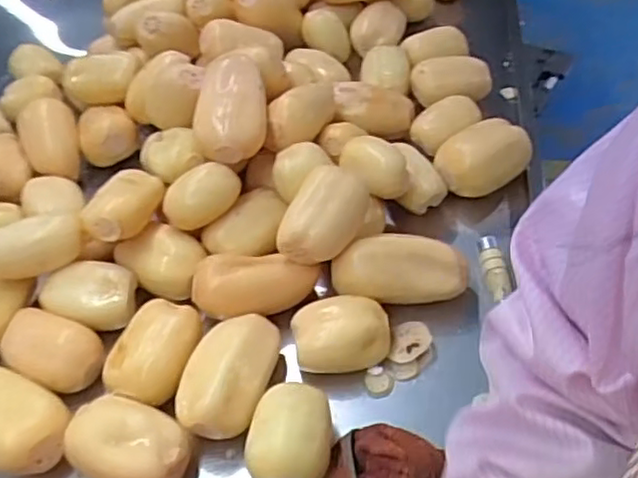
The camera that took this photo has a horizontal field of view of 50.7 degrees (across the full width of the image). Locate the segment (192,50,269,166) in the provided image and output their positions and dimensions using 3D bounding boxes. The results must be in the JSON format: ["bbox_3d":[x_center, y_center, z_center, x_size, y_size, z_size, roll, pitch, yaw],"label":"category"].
[{"bbox_3d":[-0.106,-0.154,0.799,0.085,0.067,0.139,-7,47,1],"label":"segment"}]

